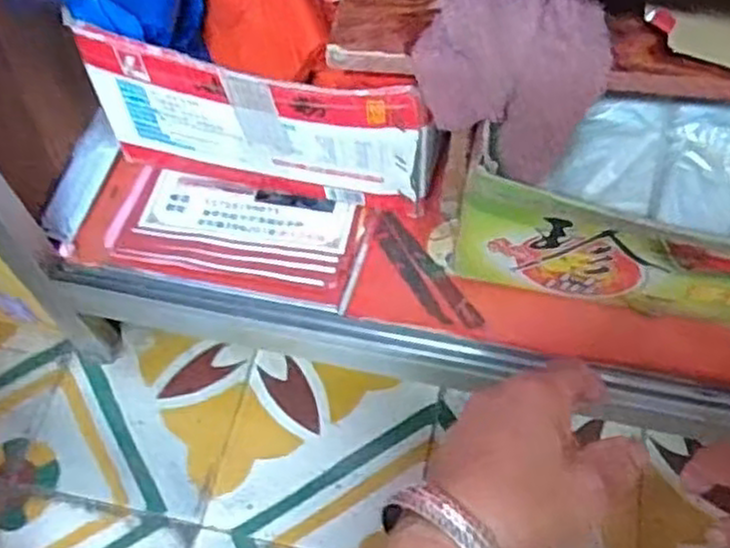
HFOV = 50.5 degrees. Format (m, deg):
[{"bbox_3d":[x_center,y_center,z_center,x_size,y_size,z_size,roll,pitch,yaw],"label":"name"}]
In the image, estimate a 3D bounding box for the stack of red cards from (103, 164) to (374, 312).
[{"bbox_3d":[-0.119,-0.039,0.732,0.238,0.012,0.120,12,59,11],"label":"stack of red cards"}]

